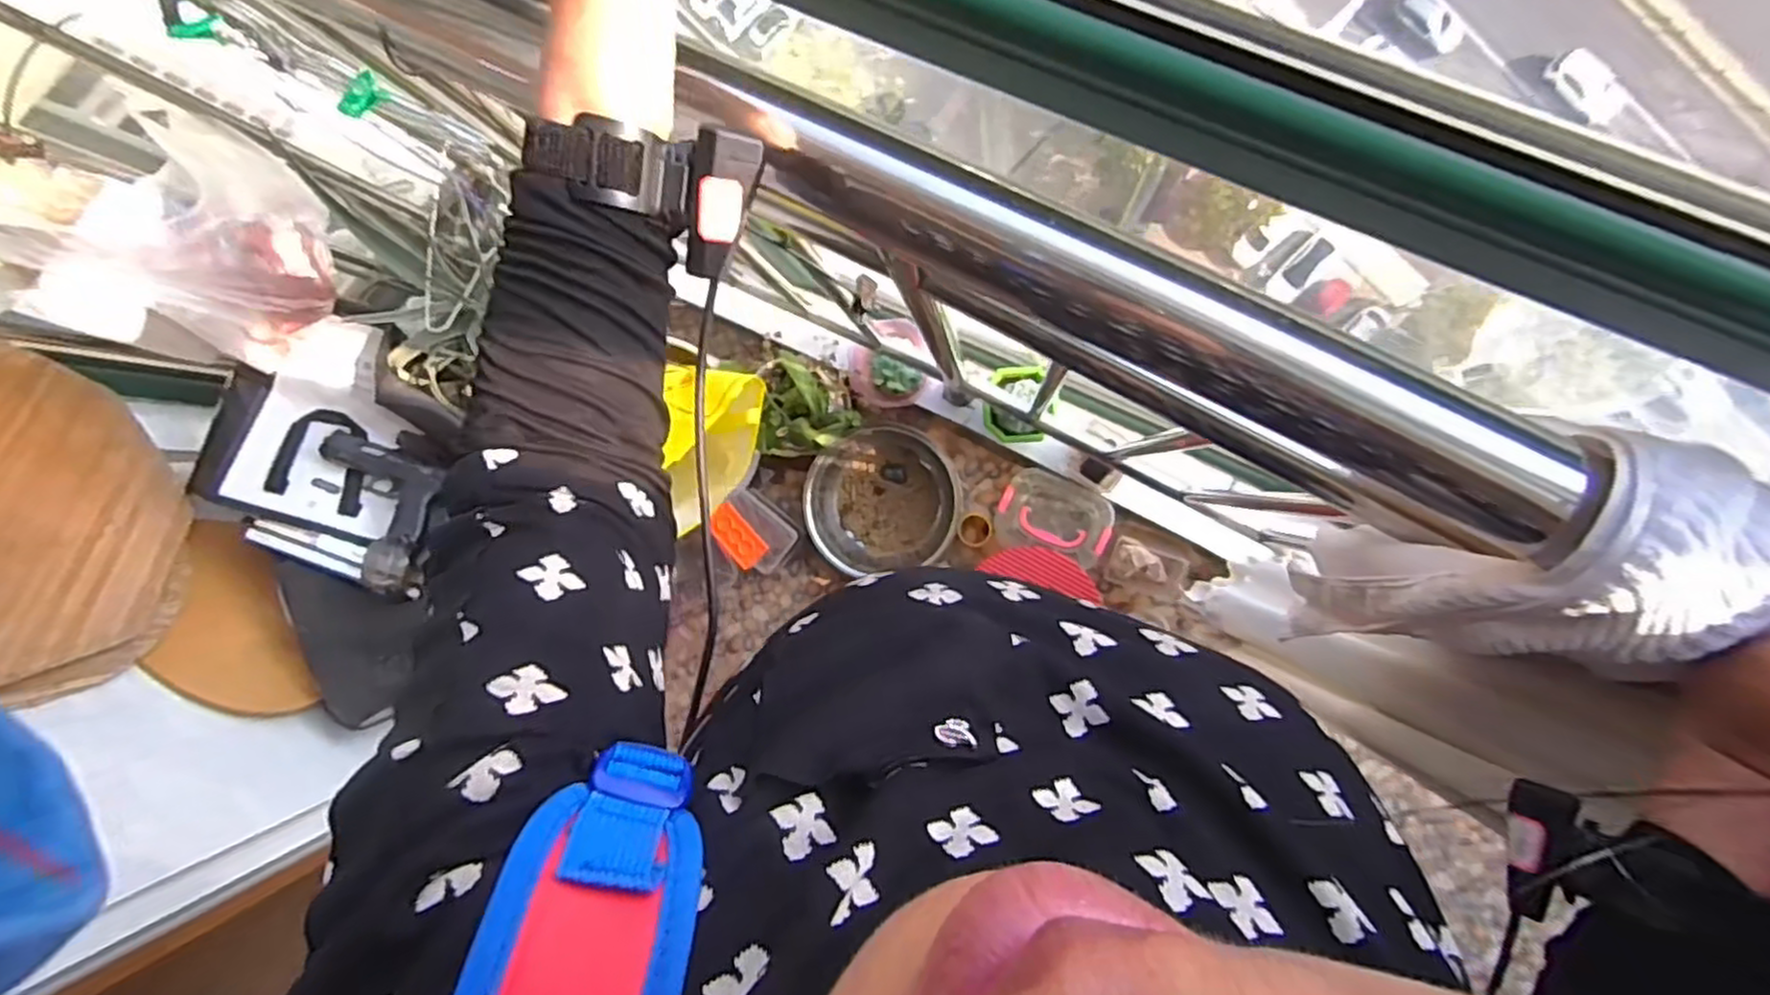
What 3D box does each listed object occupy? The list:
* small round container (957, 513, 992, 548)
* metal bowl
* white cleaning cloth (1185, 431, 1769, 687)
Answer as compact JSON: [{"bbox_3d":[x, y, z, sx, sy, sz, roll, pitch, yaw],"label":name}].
[{"bbox_3d":[0.169,0.061,1.403,0.062,0.063,0.063,36,96,6],"label":"small round container"},{"bbox_3d":[-0.002,0.005,1.422,0.279,0.095,0.273,0,91,8],"label":"metal bowl"},{"bbox_3d":[0.353,0.044,0.472,0.088,0.305,0.102,-33,86,-10],"label":"white cleaning cloth"}]

